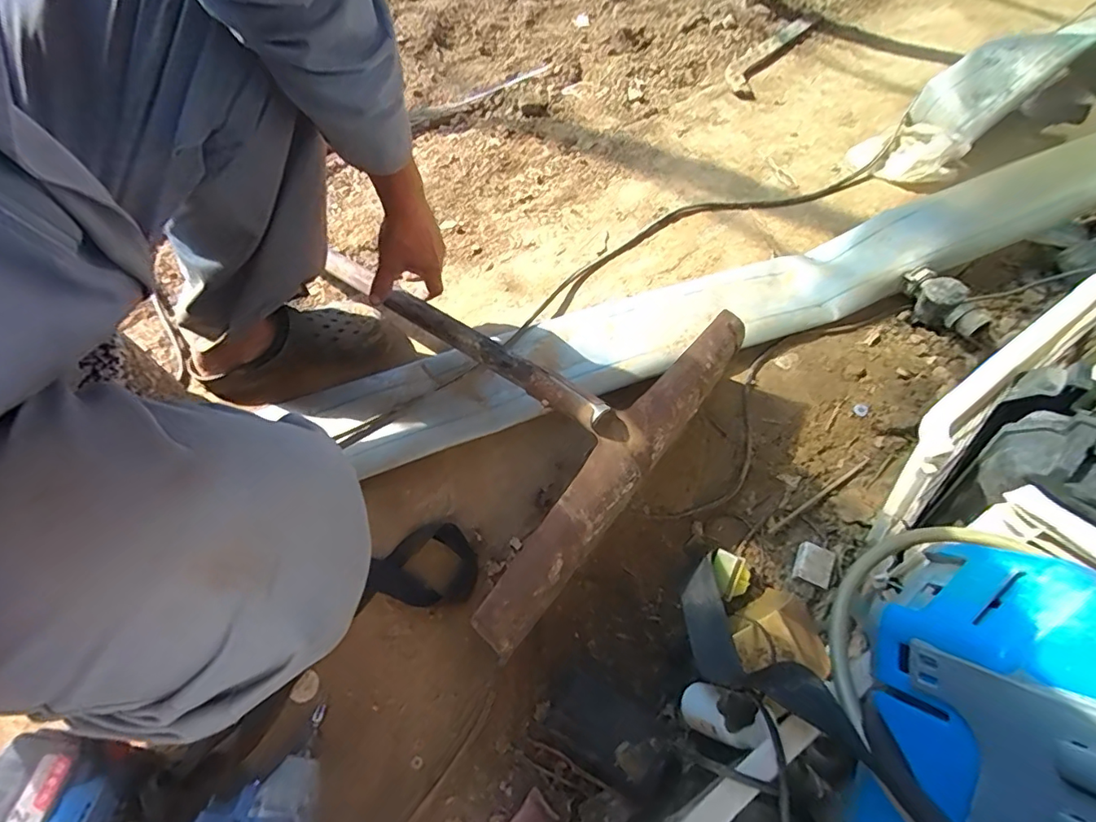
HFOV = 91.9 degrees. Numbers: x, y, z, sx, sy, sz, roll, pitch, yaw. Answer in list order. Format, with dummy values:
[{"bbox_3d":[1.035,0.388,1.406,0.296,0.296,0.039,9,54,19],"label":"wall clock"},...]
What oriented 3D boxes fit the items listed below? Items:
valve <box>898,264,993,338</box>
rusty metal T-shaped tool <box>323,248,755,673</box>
[{"bbox_3d":[0.582,-0.156,0.787,0.047,0.067,0.128,-27,63,-17],"label":"valve"},{"bbox_3d":[-0.084,-0.077,0.644,0.500,0.063,0.467,35,63,17],"label":"rusty metal T-shaped tool"}]

